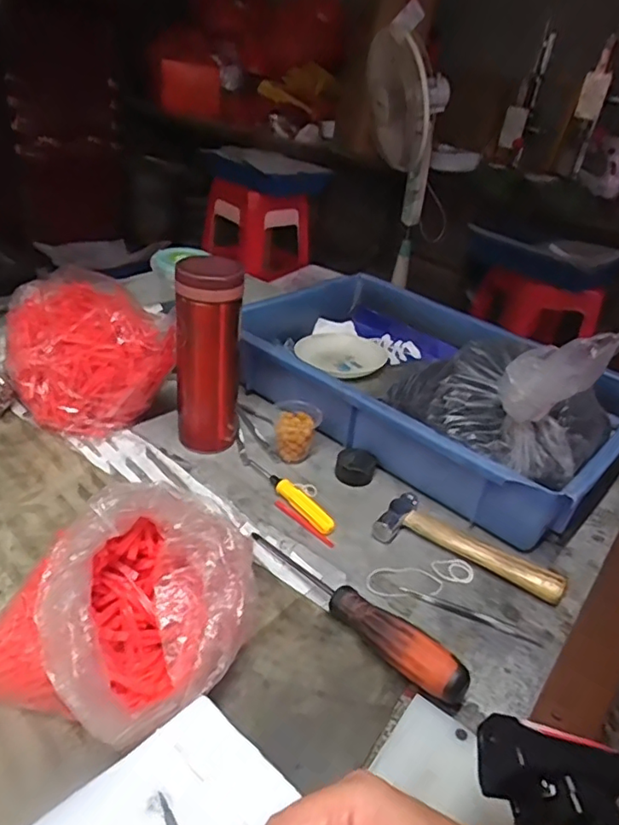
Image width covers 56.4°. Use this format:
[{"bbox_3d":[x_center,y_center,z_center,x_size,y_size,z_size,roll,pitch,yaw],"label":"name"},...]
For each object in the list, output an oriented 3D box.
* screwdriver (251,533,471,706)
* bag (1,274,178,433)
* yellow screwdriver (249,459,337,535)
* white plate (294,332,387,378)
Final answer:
[{"bbox_3d":[0.025,0.139,0.422,0.196,0.039,0.026,32,41,33],"label":"screwdriver"},{"bbox_3d":[-0.234,-0.062,0.603,0.135,0.113,0.169,-12,38,-26],"label":"bag"},{"bbox_3d":[-0.019,0.072,0.540,0.017,0.017,0.121,-19,42,-34],"label":"yellow screwdriver"},{"bbox_3d":[0.043,-0.079,0.775,0.114,0.015,0.114,6,33,-4],"label":"white plate"}]

